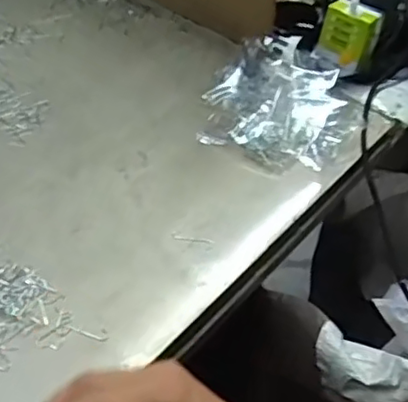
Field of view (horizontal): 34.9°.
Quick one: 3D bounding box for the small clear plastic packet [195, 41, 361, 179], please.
[{"bbox_3d":[0.077,-0.099,0.653,0.147,0.024,0.170,28,49,21],"label":"small clear plastic packet"}]

